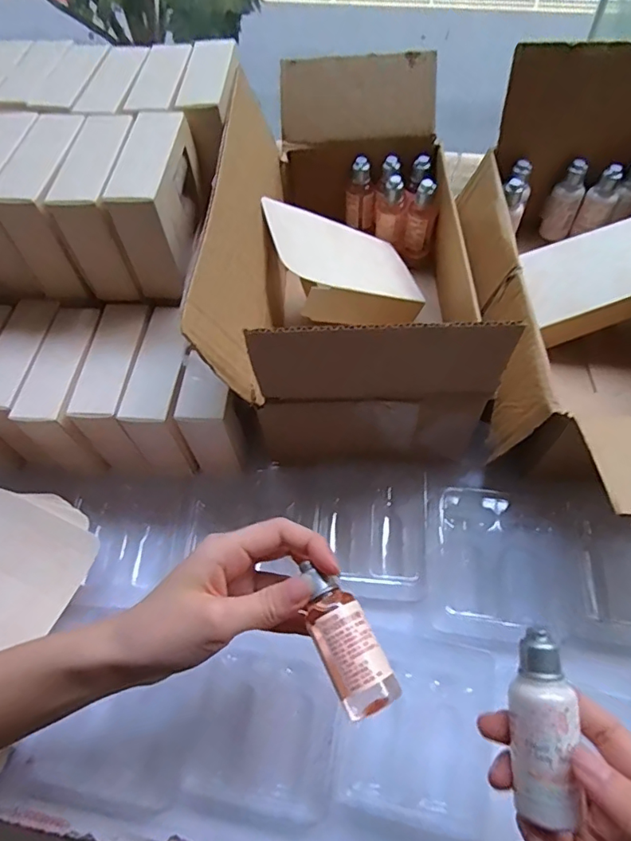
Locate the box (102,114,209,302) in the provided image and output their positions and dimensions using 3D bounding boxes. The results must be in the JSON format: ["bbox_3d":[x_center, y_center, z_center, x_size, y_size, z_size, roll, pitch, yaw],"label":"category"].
[{"bbox_3d":[-0.114,-0.165,0.384,0.043,0.083,0.109,2,58,4],"label":"box"}]

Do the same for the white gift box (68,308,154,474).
[{"bbox_3d":[-0.156,-0.024,0.411,0.045,0.079,0.112,-1,58,2],"label":"white gift box"}]

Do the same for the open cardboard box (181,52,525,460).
[{"bbox_3d":[0.028,-0.165,0.442,0.200,0.145,0.379,0,58,2],"label":"open cardboard box"}]

